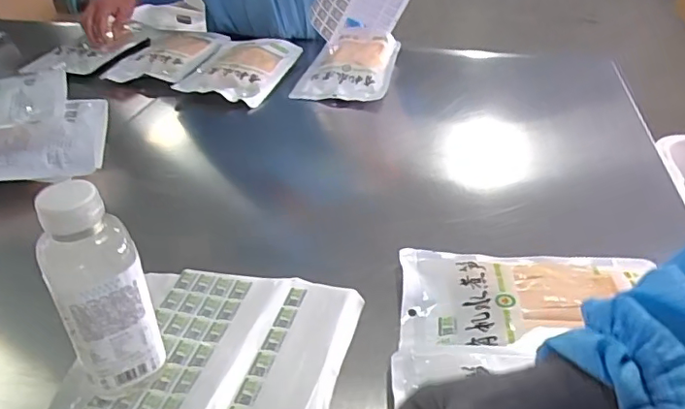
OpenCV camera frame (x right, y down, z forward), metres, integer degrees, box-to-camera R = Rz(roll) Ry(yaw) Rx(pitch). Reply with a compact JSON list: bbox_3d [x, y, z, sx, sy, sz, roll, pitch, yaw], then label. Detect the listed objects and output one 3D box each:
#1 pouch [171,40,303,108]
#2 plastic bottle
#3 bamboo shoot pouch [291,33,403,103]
[{"bbox_3d":[-0.182,-0.250,0.997,0.159,0.031,0.230,11,36,17],"label":"pouch"},{"bbox_3d":[-0.181,0.069,0.413,0.067,0.180,0.052,-20,38,-26],"label":"plastic bottle"},{"bbox_3d":[0.015,-0.260,1.007,0.160,0.041,0.230,8,35,13],"label":"bamboo shoot pouch"}]

